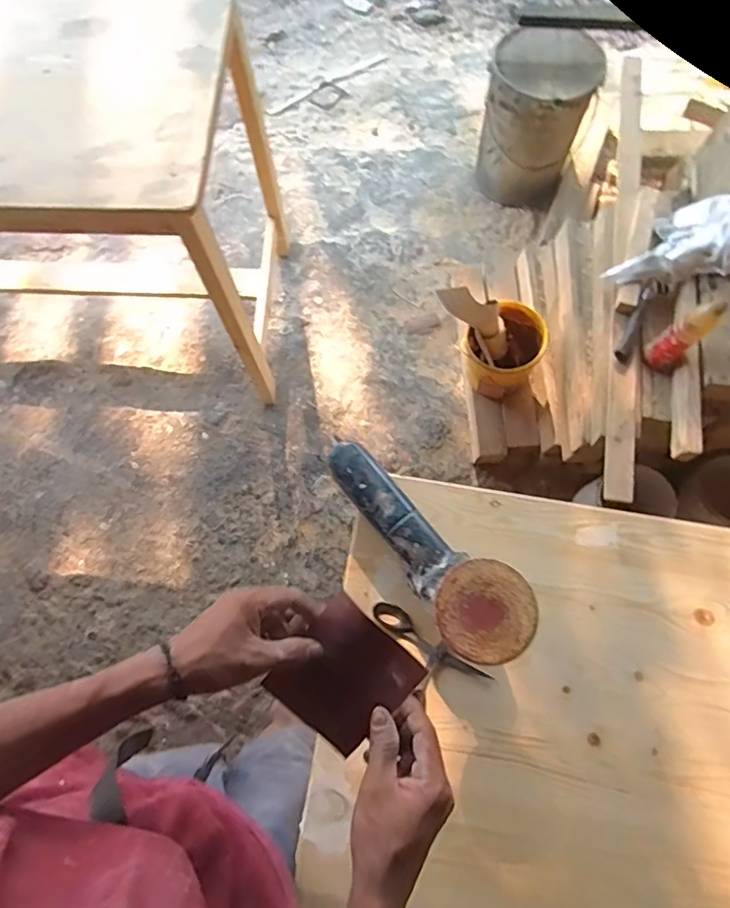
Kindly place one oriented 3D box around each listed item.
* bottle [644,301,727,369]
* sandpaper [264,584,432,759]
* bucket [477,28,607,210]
[{"bbox_3d":[0.605,-0.225,1.017,0.061,0.168,0.070,-42,76,-14],"label":"bottle"},{"bbox_3d":[-0.018,0.194,0.467,0.098,0.008,0.106,41,94,1],"label":"sandpaper"},{"bbox_3d":[0.482,-0.959,1.564,0.269,0.367,0.260,0,72,1],"label":"bucket"}]

